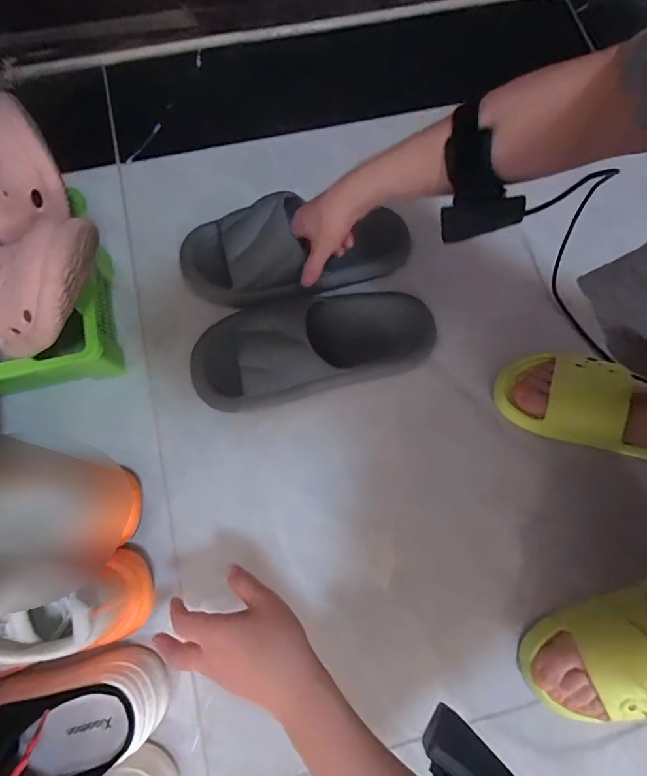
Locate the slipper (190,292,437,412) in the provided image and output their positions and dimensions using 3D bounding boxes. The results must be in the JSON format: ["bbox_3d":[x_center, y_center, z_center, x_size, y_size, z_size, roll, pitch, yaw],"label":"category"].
[{"bbox_3d":[-0.009,-0.056,0.478,0.313,0.089,0.118,-13,76,-4],"label":"slipper"}]

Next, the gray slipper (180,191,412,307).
[{"bbox_3d":[-0.033,-0.183,0.492,0.296,0.074,0.111,-6,76,-5],"label":"gray slipper"}]

